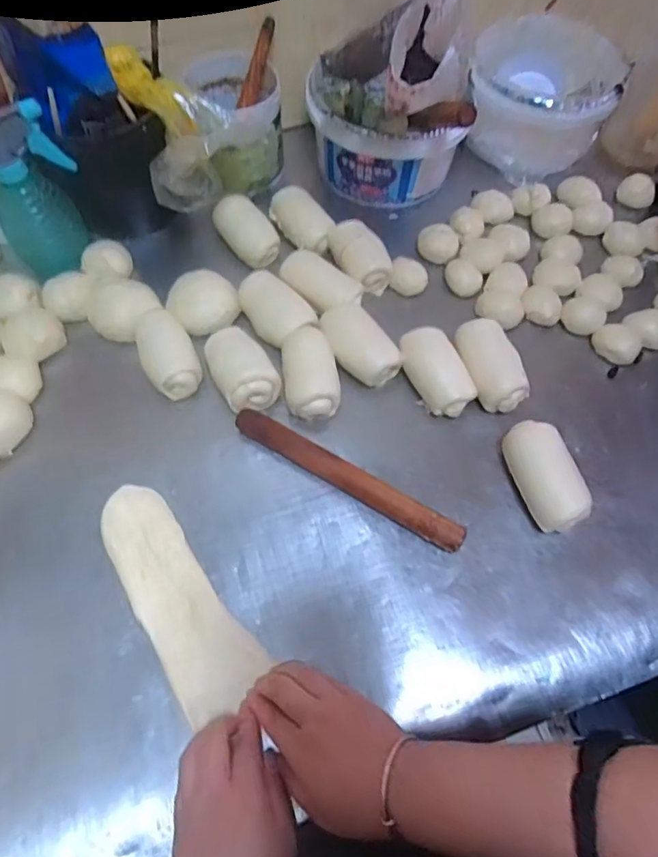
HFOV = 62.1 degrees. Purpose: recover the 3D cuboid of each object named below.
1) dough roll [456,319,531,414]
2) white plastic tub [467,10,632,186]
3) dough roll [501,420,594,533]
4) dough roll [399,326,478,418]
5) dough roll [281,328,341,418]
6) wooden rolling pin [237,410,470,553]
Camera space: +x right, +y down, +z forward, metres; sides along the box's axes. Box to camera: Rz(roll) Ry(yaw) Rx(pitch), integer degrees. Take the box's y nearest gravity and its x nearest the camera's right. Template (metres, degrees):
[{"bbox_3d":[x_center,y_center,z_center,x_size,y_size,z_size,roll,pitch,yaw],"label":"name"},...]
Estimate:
[{"bbox_3d":[0.174,-0.070,0.592,0.052,0.035,0.105,-17,66,-11],"label":"dough roll"},{"bbox_3d":[0.287,-0.454,0.750,0.187,0.096,0.212,19,65,7],"label":"white plastic tub"},{"bbox_3d":[0.208,0.045,0.531,0.048,0.038,0.108,-14,65,-9],"label":"dough roll"},{"bbox_3d":[0.115,-0.060,0.589,0.053,0.039,0.103,-23,67,-13],"label":"dough roll"},{"bbox_3d":[-0.020,-0.058,0.575,0.055,0.035,0.098,-7,64,-6],"label":"dough roll"},{"bbox_3d":[0.015,0.046,0.525,0.239,0.022,0.021,29,66,16],"label":"wooden rolling pin"}]

